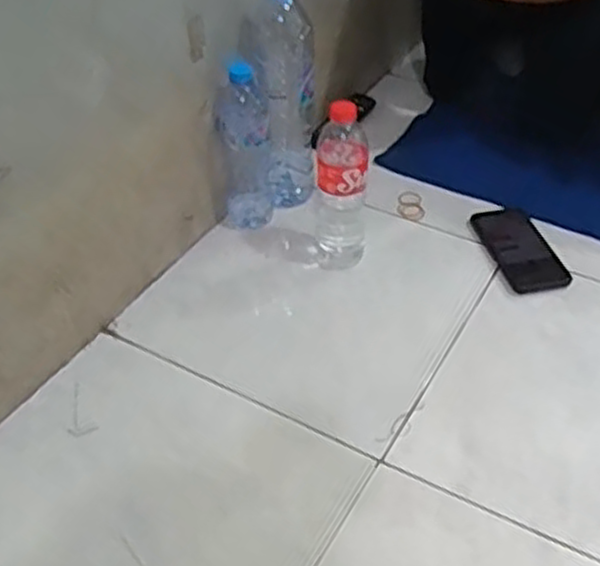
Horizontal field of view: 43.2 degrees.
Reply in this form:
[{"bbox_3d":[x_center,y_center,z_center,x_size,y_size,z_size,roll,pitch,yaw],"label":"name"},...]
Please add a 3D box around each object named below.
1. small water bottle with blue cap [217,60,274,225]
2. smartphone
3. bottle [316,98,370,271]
[{"bbox_3d":[-0.077,-0.181,1.019,0.071,0.222,0.063,-4,43,-3],"label":"small water bottle with blue cap"},{"bbox_3d":[0.301,-0.048,1.044,0.078,0.010,0.169,-9,43,-9],"label":"smartphone"},{"bbox_3d":[0.053,-0.126,0.963,0.067,0.215,0.069,1,43,1],"label":"bottle"}]

